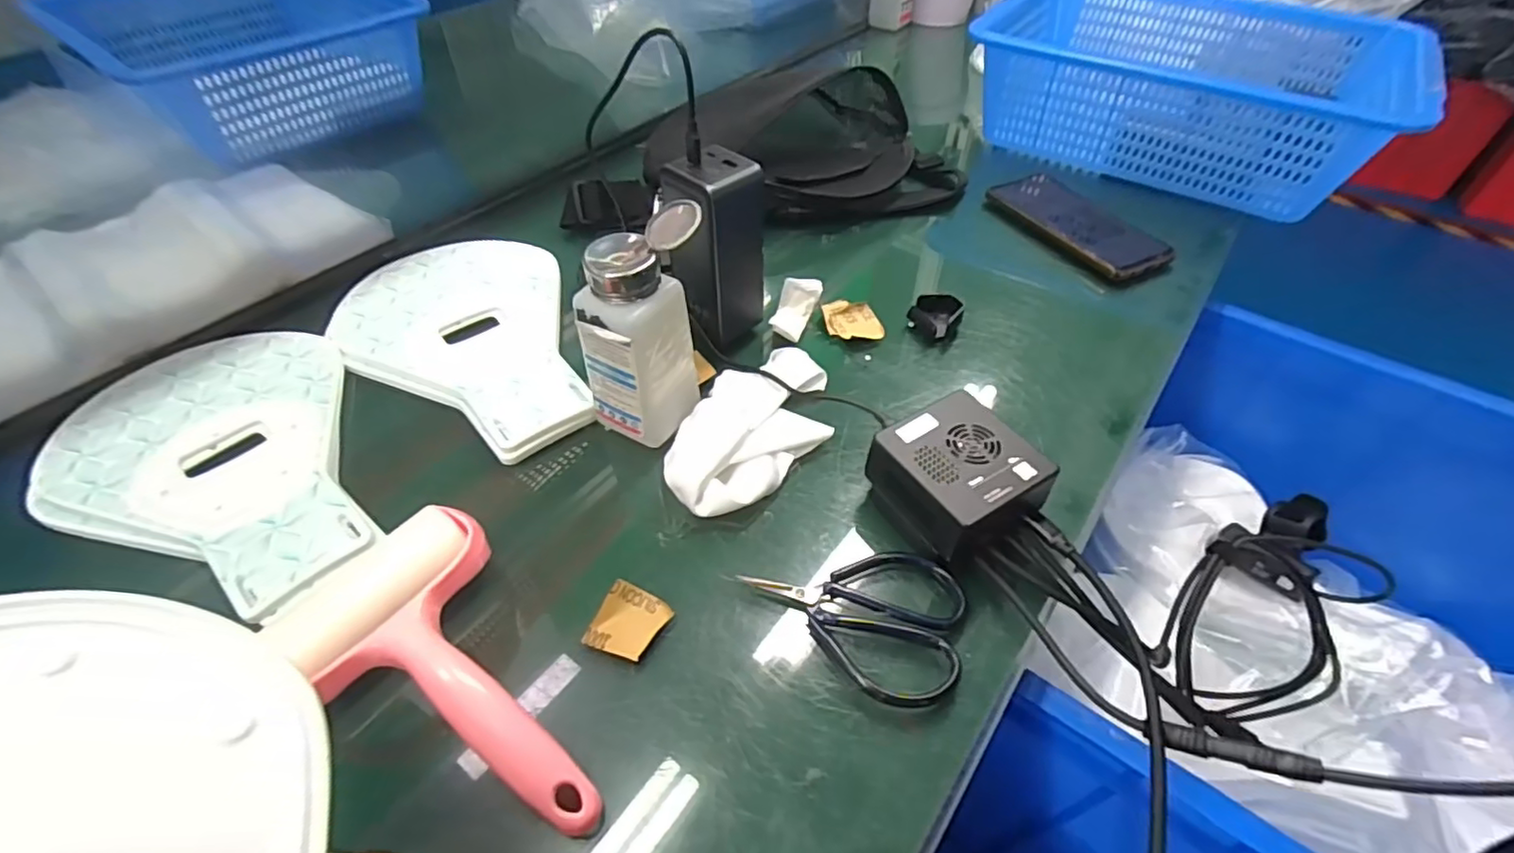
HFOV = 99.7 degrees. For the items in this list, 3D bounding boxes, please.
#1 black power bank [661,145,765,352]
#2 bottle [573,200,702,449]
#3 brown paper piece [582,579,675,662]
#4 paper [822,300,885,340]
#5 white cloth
[{"bbox_3d":[-0.029,-0.124,0.456,0.056,0.123,0.055,-35,57,-28],"label":"black power bank"},{"bbox_3d":[-0.068,-0.059,0.389,0.053,0.131,0.075,27,53,22],"label":"bottle"},{"bbox_3d":[-0.067,0.103,0.335,0.033,0.010,0.037,23,52,20],"label":"brown paper piece"},{"bbox_3d":[0.076,-0.086,0.509,0.046,0.009,0.040,2,48,2],"label":"paper"},{"bbox_3d":[-0.001,0.000,0.421,0.083,0.025,0.144,18,50,16],"label":"white cloth"}]

